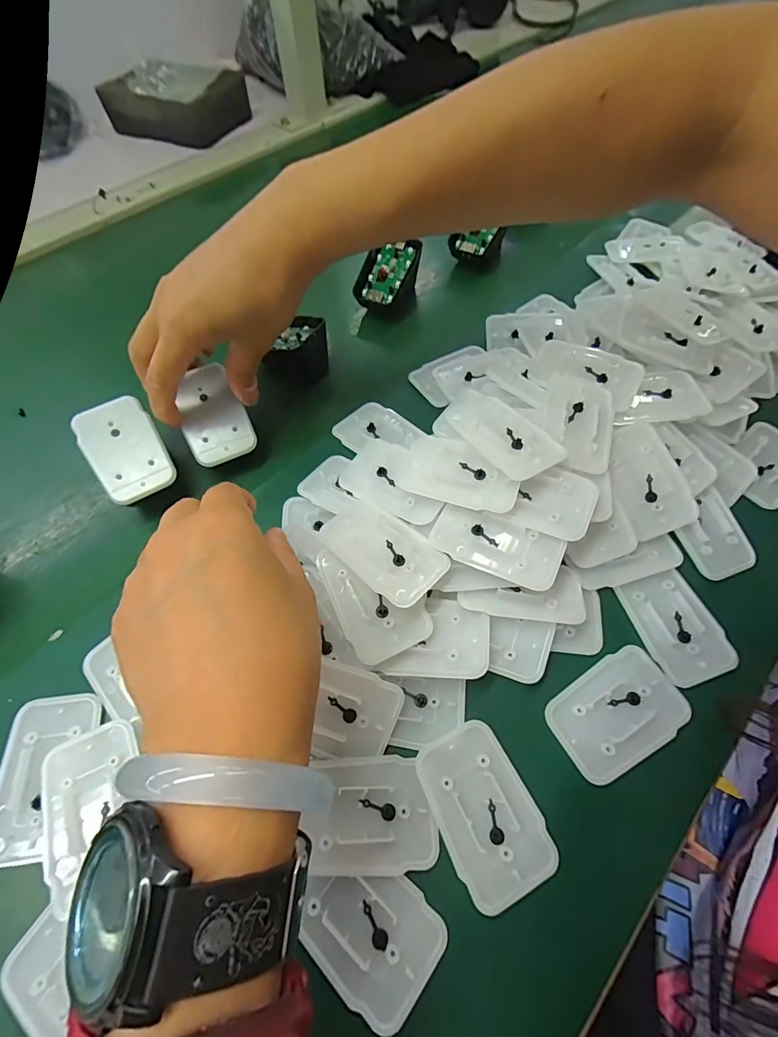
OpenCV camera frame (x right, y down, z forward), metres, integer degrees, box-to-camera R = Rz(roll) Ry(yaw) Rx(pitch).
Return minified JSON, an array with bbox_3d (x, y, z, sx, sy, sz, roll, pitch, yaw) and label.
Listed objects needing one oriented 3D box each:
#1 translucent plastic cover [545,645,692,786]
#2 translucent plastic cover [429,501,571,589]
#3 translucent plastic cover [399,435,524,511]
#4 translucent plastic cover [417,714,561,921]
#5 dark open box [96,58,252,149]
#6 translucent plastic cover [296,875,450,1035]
[{"bbox_3d":[0.118,0.098,0.222,0.068,0.004,0.044,-27,63,-14],"label":"translucent plastic cover"},{"bbox_3d":[0.058,0.014,0.236,0.068,0.005,0.033,22,65,14],"label":"translucent plastic cover"},{"bbox_3d":[0.040,-0.028,0.254,0.070,0.007,0.042,16,70,24],"label":"translucent plastic cover"},{"bbox_3d":[0.044,0.135,0.201,0.043,0.005,0.067,-25,63,-13],"label":"translucent plastic cover"},{"bbox_3d":[-0.272,-0.536,0.556,0.159,0.039,0.118,24,63,13],"label":"dark open box"},{"bbox_3d":[-0.008,0.173,0.182,0.056,0.004,0.045,38,67,20],"label":"translucent plastic cover"}]

